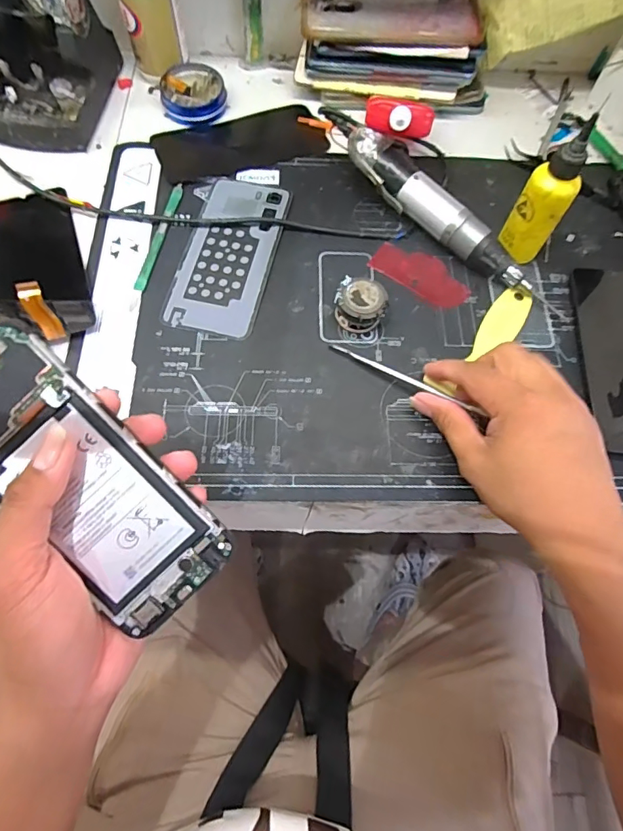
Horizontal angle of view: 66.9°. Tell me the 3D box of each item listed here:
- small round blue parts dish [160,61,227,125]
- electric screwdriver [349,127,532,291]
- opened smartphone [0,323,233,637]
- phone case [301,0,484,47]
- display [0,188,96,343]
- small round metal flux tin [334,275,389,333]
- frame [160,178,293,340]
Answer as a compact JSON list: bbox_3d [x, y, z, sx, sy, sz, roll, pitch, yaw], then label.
[{"bbox_3d":[-0.117,-0.317,0.464,0.060,0.021,0.067,-14,70,-8],"label":"small round blue parts dish"},{"bbox_3d":[0.104,-0.170,0.400,0.033,0.045,0.187,-40,75,-16],"label":"electric screwdriver"},{"bbox_3d":[-0.116,0.034,0.235,0.069,0.004,0.159,-43,97,-1],"label":"opened smartphone"},{"bbox_3d":[0.074,-0.373,0.437,0.161,0.018,0.079,4,68,-2],"label":"phone case"},{"bbox_3d":[-0.228,-0.132,0.368,0.076,0.051,0.163,-18,70,-9],"label":"display"},{"bbox_3d":[0.039,-0.086,0.373,0.039,0.024,0.036,1,68,-2],"label":"small round metal flux tin"},{"bbox_3d":[-0.069,-0.139,0.402,0.073,0.004,0.159,12,69,3],"label":"frame"}]

